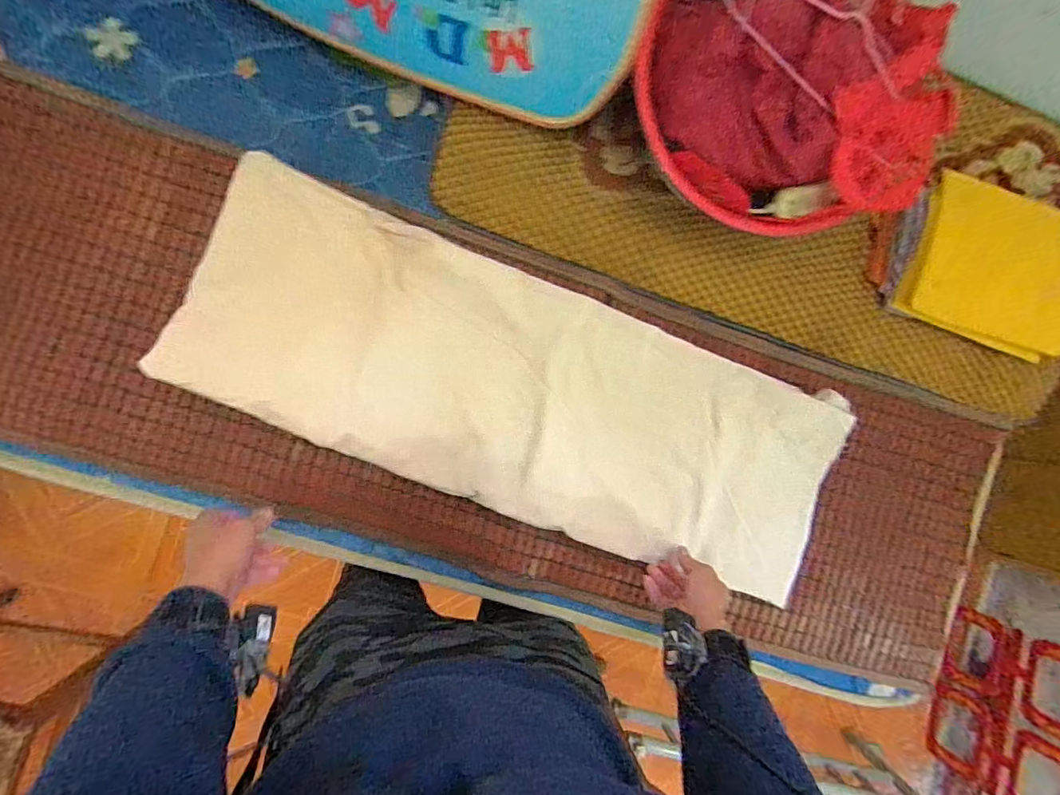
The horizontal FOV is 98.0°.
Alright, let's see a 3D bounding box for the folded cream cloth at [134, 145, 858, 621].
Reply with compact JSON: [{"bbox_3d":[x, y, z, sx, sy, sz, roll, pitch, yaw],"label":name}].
[{"bbox_3d":[0.004,0.000,0.657,0.929,0.037,0.319,21,89,-6],"label":"folded cream cloth"}]

